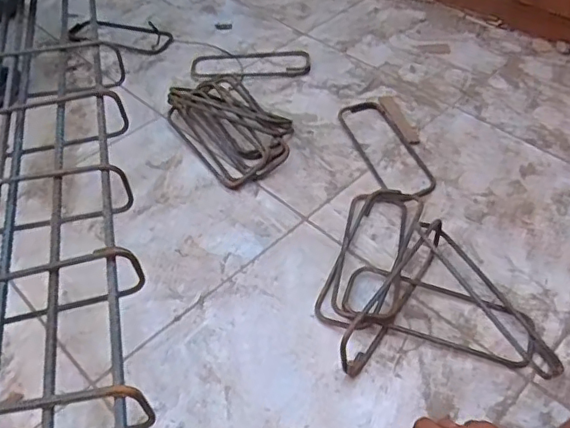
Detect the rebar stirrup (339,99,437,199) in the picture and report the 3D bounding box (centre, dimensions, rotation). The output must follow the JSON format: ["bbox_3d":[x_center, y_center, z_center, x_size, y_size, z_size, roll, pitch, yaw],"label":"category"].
[{"bbox_3d":[0.179,-0.121,1.033,0.101,0.015,0.265,-12,47,-13],"label":"rebar stirrup"}]

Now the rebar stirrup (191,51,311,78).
[{"bbox_3d":[-0.072,-0.315,1.216,0.249,0.009,0.106,-3,43,-4],"label":"rebar stirrup"}]

